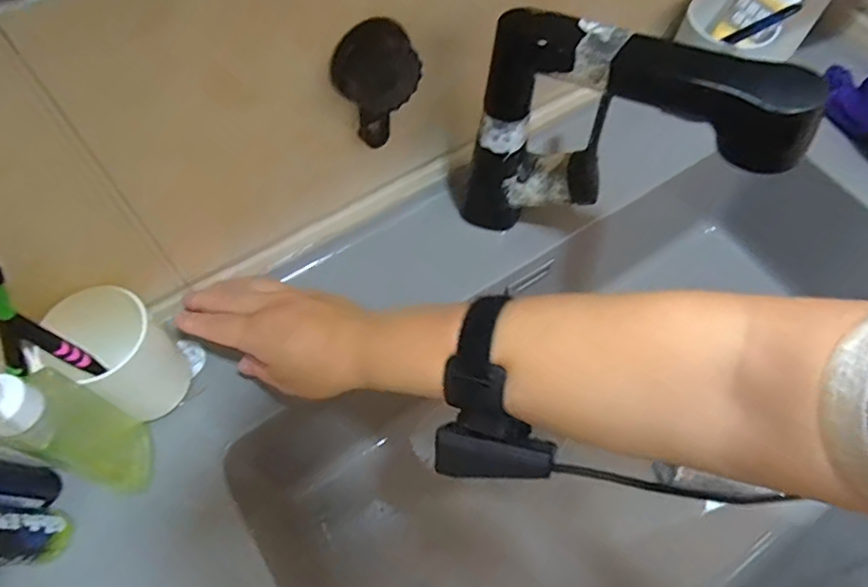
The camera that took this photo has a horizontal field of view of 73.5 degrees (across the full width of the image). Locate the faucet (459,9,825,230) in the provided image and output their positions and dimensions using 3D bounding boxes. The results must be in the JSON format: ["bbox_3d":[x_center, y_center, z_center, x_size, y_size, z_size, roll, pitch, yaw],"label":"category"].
[{"bbox_3d":[0.120,-0.093,0.415,0.195,0.221,0.056,32,65,15],"label":"faucet"}]

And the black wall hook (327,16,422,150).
[{"bbox_3d":[-0.038,-0.134,0.392,0.052,0.093,0.026,-27,65,-15],"label":"black wall hook"}]

